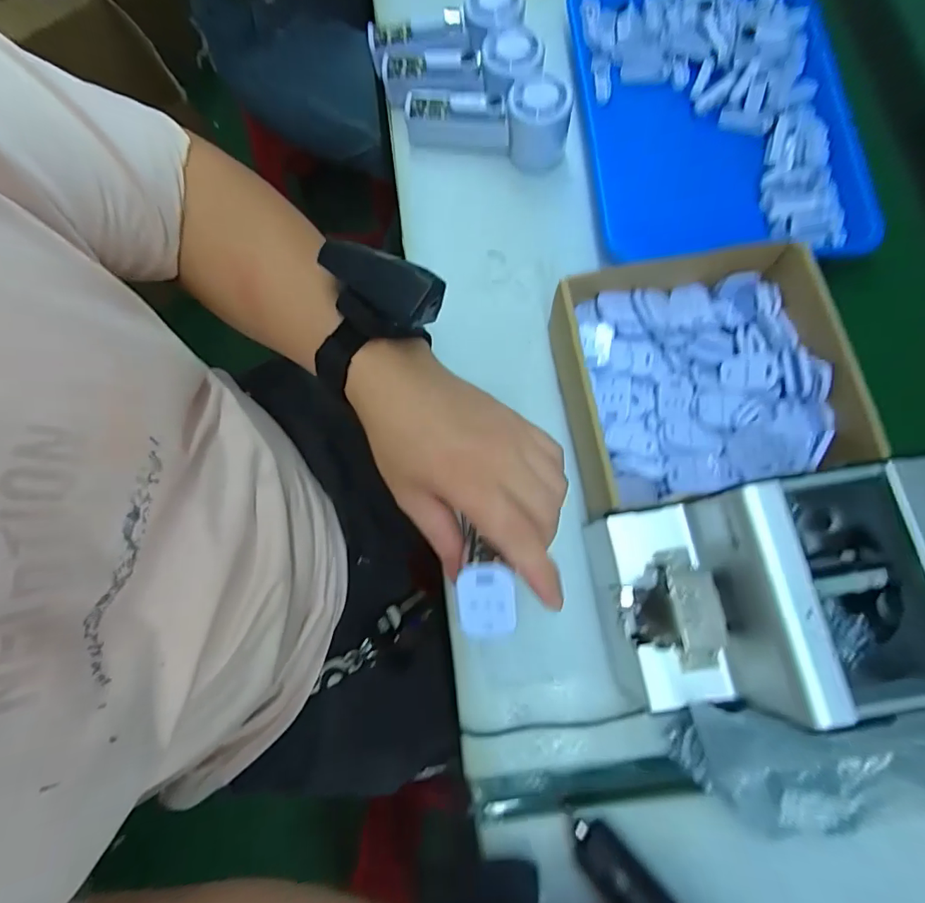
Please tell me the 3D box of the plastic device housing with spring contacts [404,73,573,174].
[{"bbox_3d":[0.024,-0.316,0.454,0.153,0.056,0.043,10,76,4],"label":"plastic device housing with spring contacts"}]

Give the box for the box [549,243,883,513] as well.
[{"bbox_3d":[0.188,-0.059,0.386,0.214,0.055,0.191,-11,76,-1],"label":"box"}]

